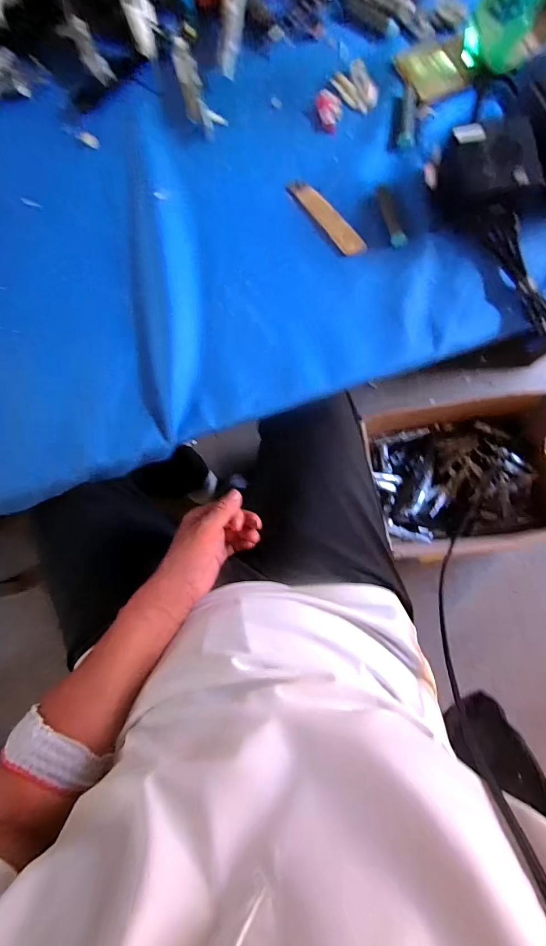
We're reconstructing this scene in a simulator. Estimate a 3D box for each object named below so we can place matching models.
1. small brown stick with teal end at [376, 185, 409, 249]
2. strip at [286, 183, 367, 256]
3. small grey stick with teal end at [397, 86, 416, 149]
[{"bbox_3d":[0.122,-0.267,0.403,0.016,0.005,0.074,-16,83,-1],"label":"small brown stick with teal end"},{"bbox_3d":[0.056,-0.266,0.404,0.022,0.004,0.102,-38,84,-3],"label":"strip"},{"bbox_3d":[0.145,-0.380,0.416,0.017,0.006,0.068,7,83,2],"label":"small grey stick with teal end"}]

